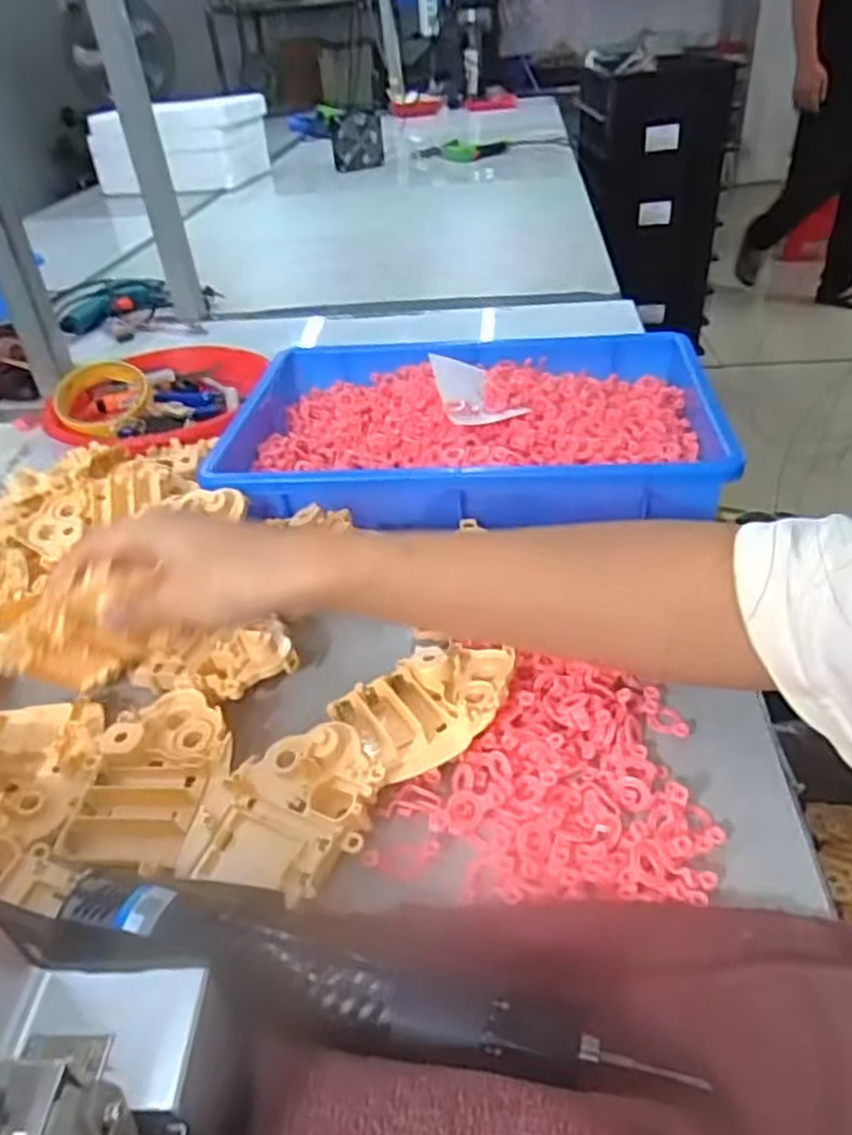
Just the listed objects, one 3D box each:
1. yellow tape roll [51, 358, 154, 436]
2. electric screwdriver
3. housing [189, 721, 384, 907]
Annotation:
[{"bbox_3d":[-0.304,-0.161,0.712,0.088,0.031,0.108,-19,38,-18],"label":"yellow tape roll"},{"bbox_3d":[-0.027,0.150,0.273,0.227,0.037,0.027,5,38,14],"label":"electric screwdriver"},{"bbox_3d":[-0.062,0.108,0.344,0.067,0.030,0.074,9,39,18],"label":"housing"}]

